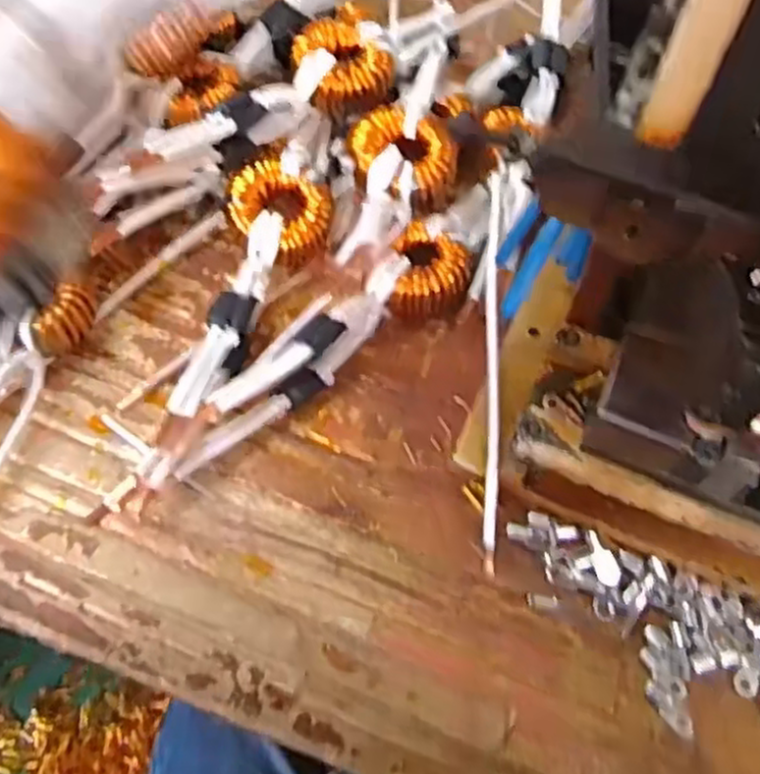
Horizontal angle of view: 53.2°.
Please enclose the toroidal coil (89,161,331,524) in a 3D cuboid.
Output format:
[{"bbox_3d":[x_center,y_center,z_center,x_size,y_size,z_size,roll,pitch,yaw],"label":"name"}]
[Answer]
[{"bbox_3d":[-0.106,-0.038,0.525,0.070,0.065,0.267,16,60,7],"label":"toroidal coil"}]

